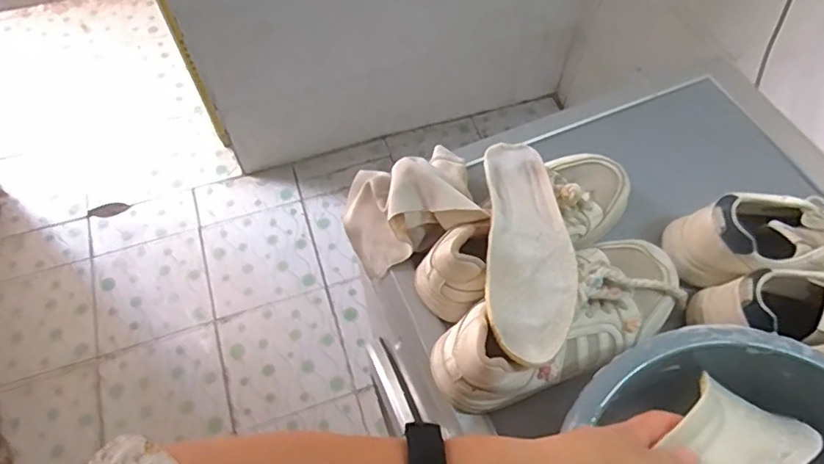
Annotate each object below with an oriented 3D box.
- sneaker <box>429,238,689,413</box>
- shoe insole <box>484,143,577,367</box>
[{"bbox_3d":[0.140,0.074,0.484,0.255,0.080,0.099,-26,63,-15],"label":"sneaker"},{"bbox_3d":[0.108,0.004,0.497,0.077,0.016,0.238,8,54,-2],"label":"shoe insole"}]

